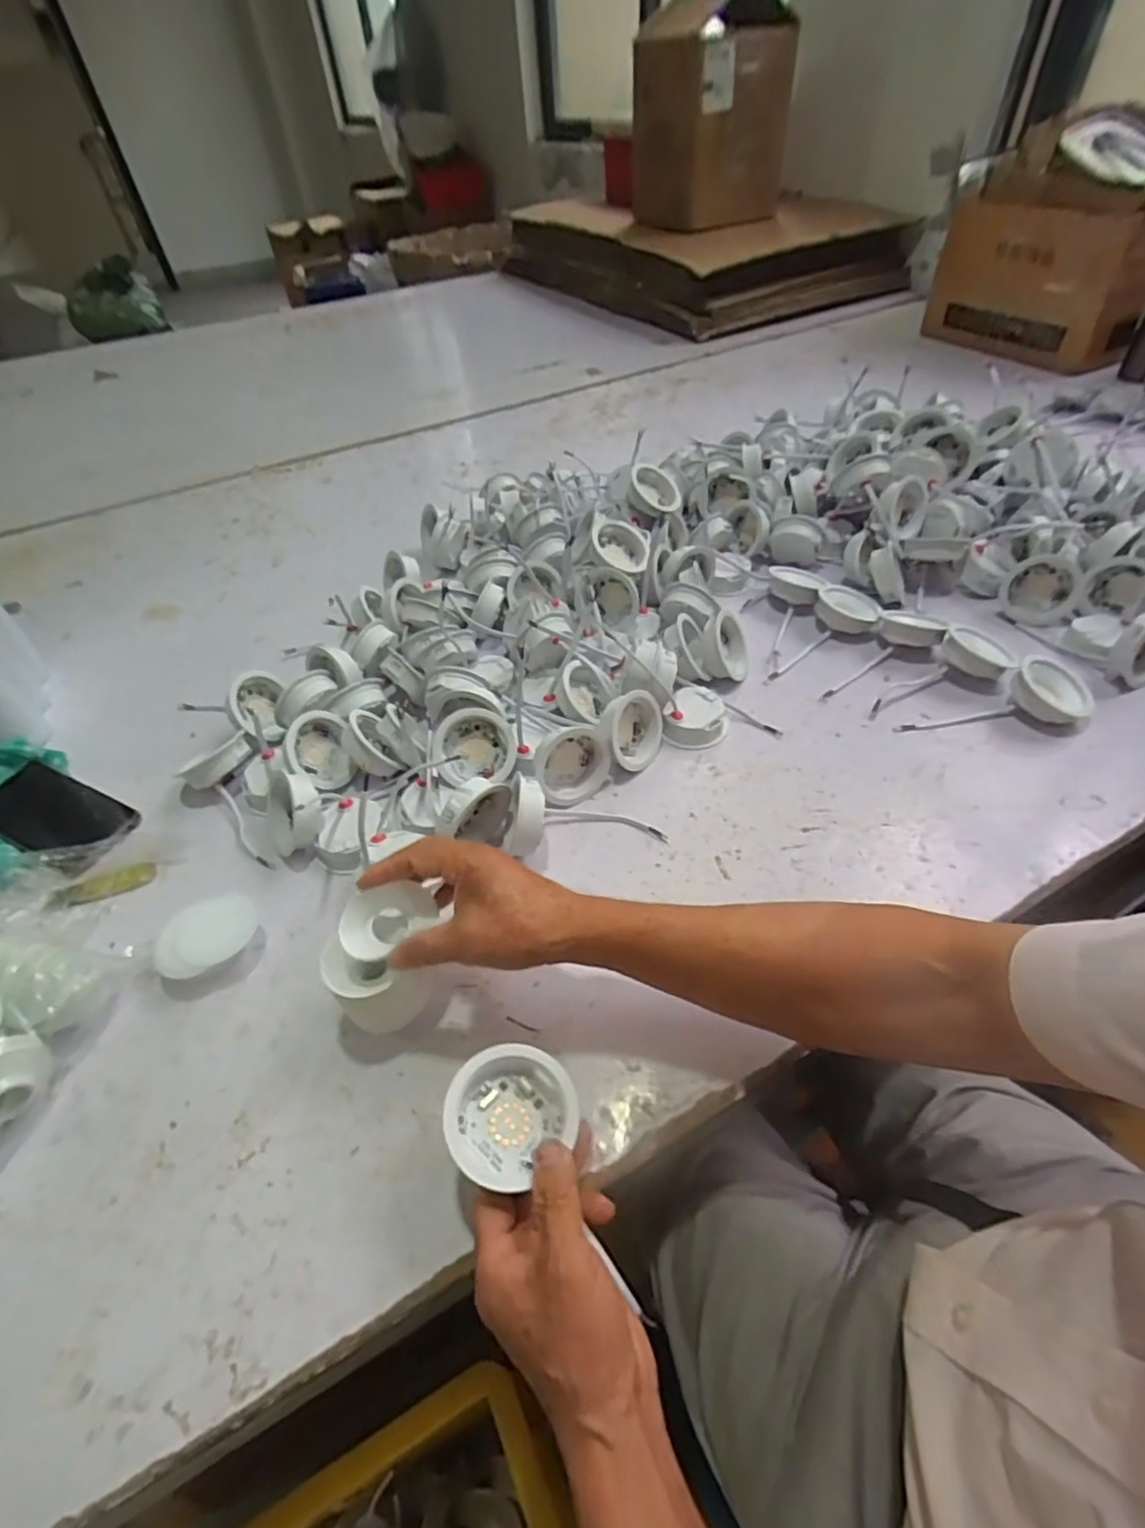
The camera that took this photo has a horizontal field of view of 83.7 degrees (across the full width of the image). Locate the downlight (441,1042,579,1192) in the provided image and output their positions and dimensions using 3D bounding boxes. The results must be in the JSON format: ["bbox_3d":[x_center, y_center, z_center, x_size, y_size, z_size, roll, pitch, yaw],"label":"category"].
[{"bbox_3d":[-0.036,0.194,0.357,0.071,0.025,0.062,-36,53,-27],"label":"downlight"}]

